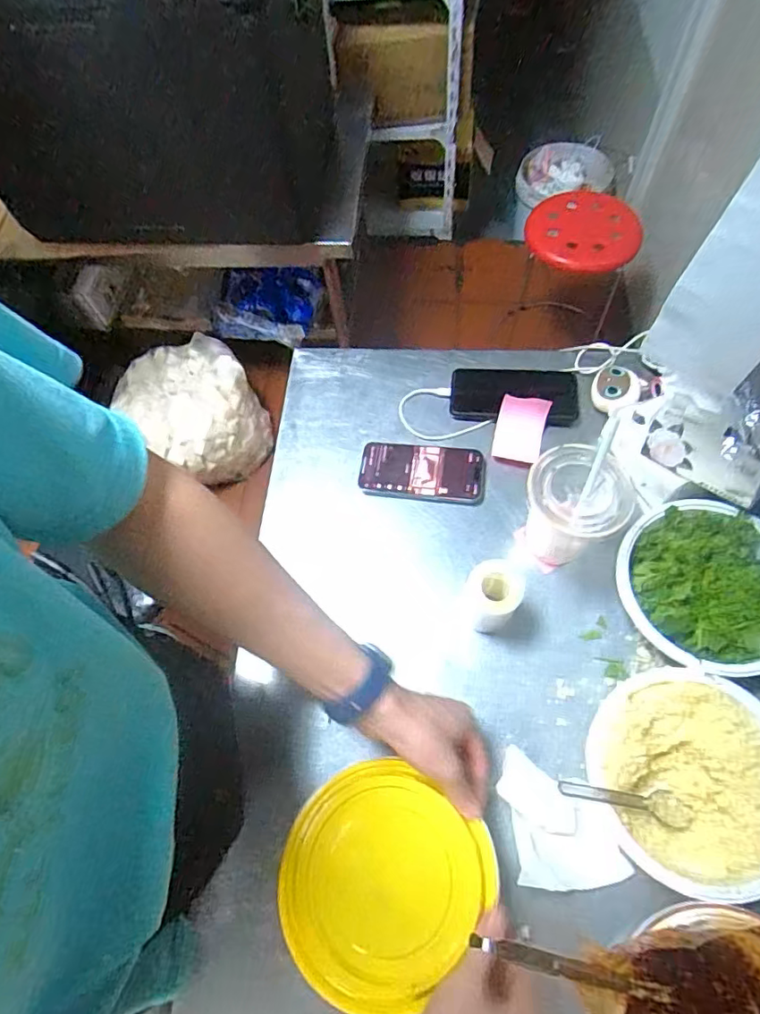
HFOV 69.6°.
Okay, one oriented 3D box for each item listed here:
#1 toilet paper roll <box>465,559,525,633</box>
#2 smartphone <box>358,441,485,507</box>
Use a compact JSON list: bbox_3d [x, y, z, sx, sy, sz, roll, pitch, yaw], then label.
[{"bbox_3d":[0.109,0.089,0.538,0.051,0.080,0.050,-1,64,2],"label":"toilet paper roll"},{"bbox_3d":[0.050,-0.041,0.653,0.149,0.014,0.073,7,65,6],"label":"smartphone"}]

